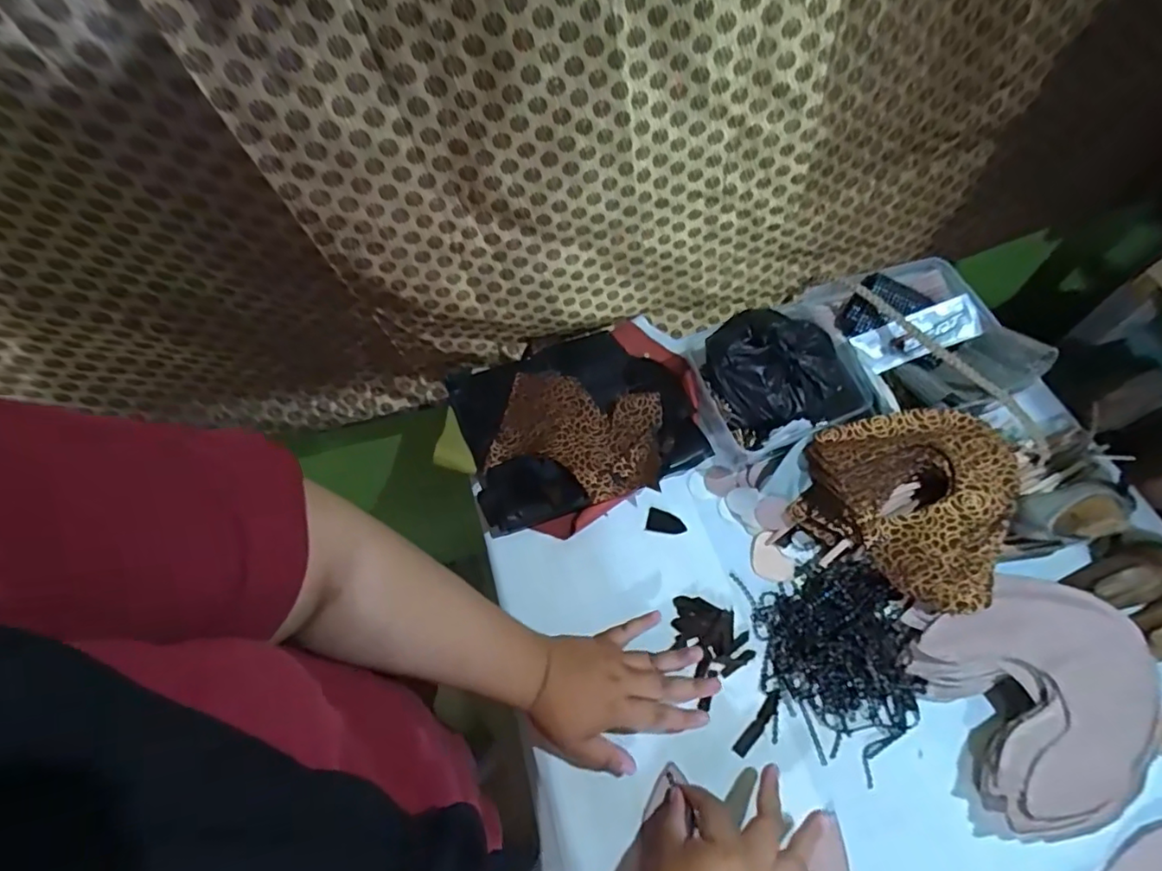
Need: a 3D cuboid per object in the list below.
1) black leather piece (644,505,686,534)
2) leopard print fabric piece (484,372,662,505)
[{"bbox_3d":[0.093,0.094,0.621,0.042,0.004,0.025,13,77,0],"label":"black leather piece"},{"bbox_3d":[-0.001,-0.006,0.641,0.181,0.022,0.143,10,60,10],"label":"leopard print fabric piece"}]

